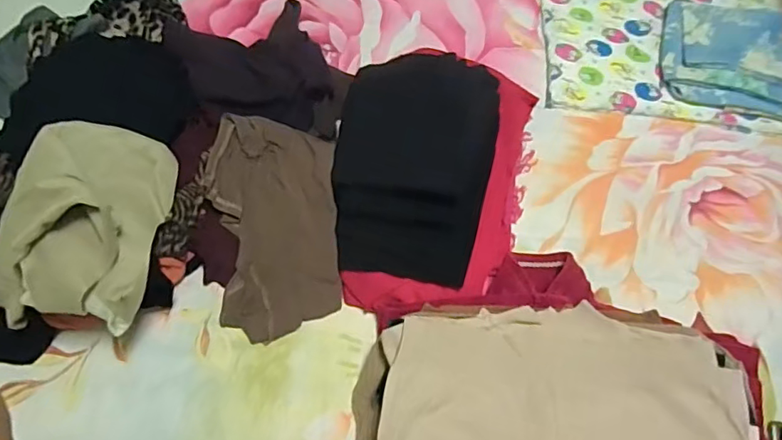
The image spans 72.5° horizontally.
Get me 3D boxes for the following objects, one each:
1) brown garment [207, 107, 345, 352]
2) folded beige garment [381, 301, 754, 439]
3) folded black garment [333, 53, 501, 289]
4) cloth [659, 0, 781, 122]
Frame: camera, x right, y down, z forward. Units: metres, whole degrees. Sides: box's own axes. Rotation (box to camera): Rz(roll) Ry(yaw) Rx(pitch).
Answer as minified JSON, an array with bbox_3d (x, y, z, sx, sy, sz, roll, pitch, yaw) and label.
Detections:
[{"bbox_3d":[-0.171,0.005,0.789,0.180,0.062,0.320,-3,70,-3],"label":"brown garment"},{"bbox_3d":[0.205,0.253,0.627,0.420,0.040,0.282,7,70,0],"label":"folded beige garment"},{"bbox_3d":[0.033,-0.089,0.766,0.229,0.114,0.327,9,70,1],"label":"folded black garment"},{"bbox_3d":[0.591,-0.281,0.922,0.242,0.050,0.203,12,70,2],"label":"cloth"}]

